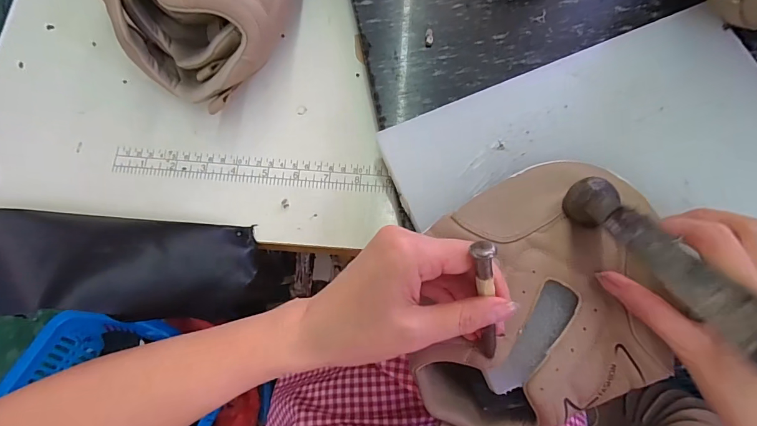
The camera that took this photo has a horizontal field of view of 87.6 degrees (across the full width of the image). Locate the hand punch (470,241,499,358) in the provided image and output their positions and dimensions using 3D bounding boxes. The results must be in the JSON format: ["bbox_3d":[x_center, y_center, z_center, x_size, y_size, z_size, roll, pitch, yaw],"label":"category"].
[{"bbox_3d":[0.061,0.052,0.225,0.011,0.007,0.086,-12,120,-3],"label":"hand punch"}]

